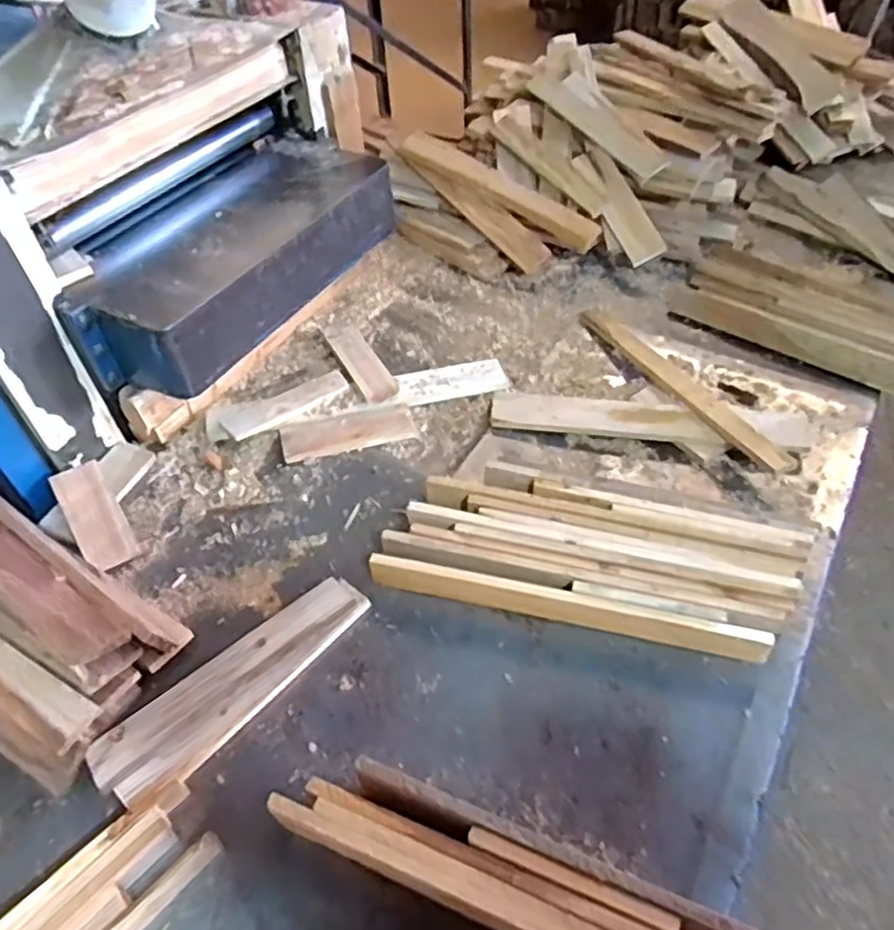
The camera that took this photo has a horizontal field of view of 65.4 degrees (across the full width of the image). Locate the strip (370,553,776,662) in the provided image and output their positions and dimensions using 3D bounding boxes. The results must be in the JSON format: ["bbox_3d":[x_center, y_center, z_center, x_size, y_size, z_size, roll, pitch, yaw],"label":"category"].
[{"bbox_3d":[0.141,0.176,0.870,0.486,0.053,0.024,10,50,11],"label":"strip"}]

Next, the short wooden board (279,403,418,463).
[{"bbox_3d":[-0.156,-0.051,1.096,0.204,0.017,0.079,-12,50,-8],"label":"short wooden board"}]

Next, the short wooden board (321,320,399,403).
[{"bbox_3d":[-0.154,-0.191,1.222,0.063,0.024,0.246,-22,52,-16],"label":"short wooden board"}]

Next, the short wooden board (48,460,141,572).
[{"bbox_3d":[-0.504,0.072,0.997,0.068,0.014,0.183,-29,66,-21],"label":"short wooden board"}]

